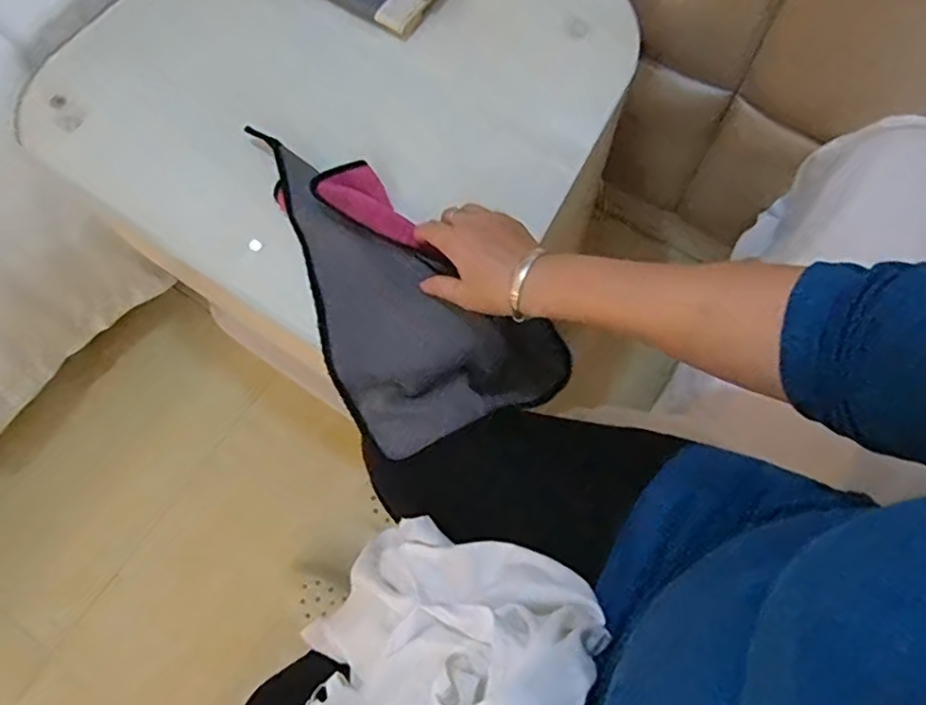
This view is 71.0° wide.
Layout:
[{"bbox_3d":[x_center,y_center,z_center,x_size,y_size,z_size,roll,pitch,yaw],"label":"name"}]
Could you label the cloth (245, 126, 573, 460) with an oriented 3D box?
[{"bbox_3d":[-0.077,-0.068,0.636,0.196,0.078,0.382,-43,90,-12],"label":"cloth"}]

